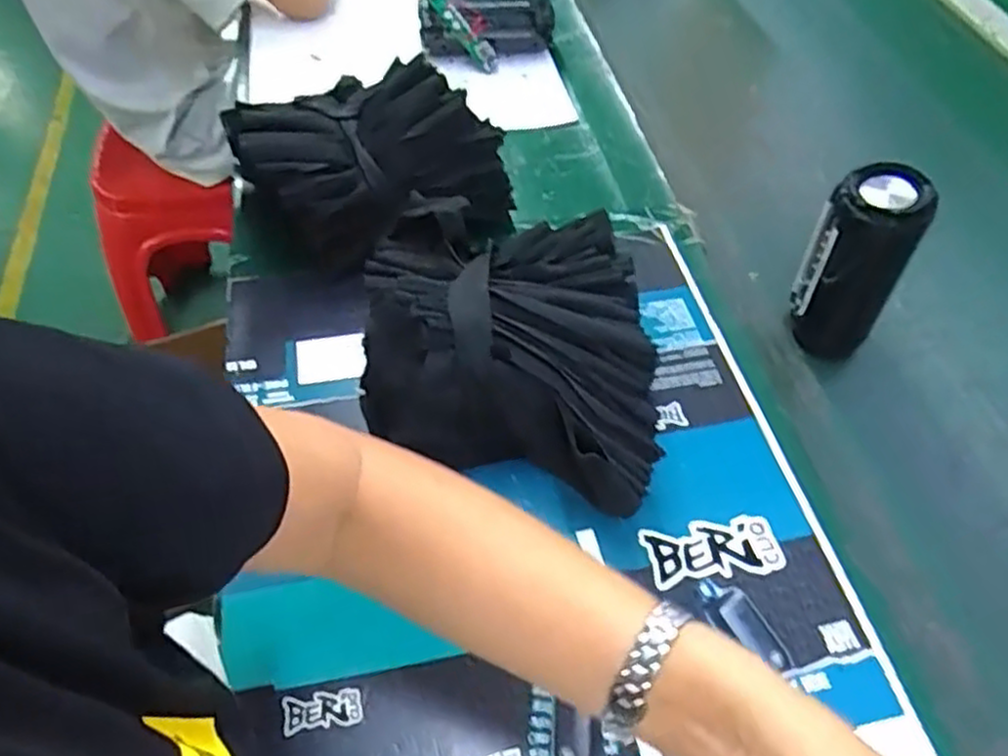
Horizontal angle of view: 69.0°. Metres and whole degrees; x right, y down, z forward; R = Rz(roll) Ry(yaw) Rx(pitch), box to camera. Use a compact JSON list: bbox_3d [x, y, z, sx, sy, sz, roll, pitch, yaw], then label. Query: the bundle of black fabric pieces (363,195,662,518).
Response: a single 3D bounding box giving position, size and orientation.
[{"bbox_3d":[0.000,-0.014,0.489,0.174,0.111,0.209,-3,54,-3],"label":"bundle of black fabric pieces"}]

